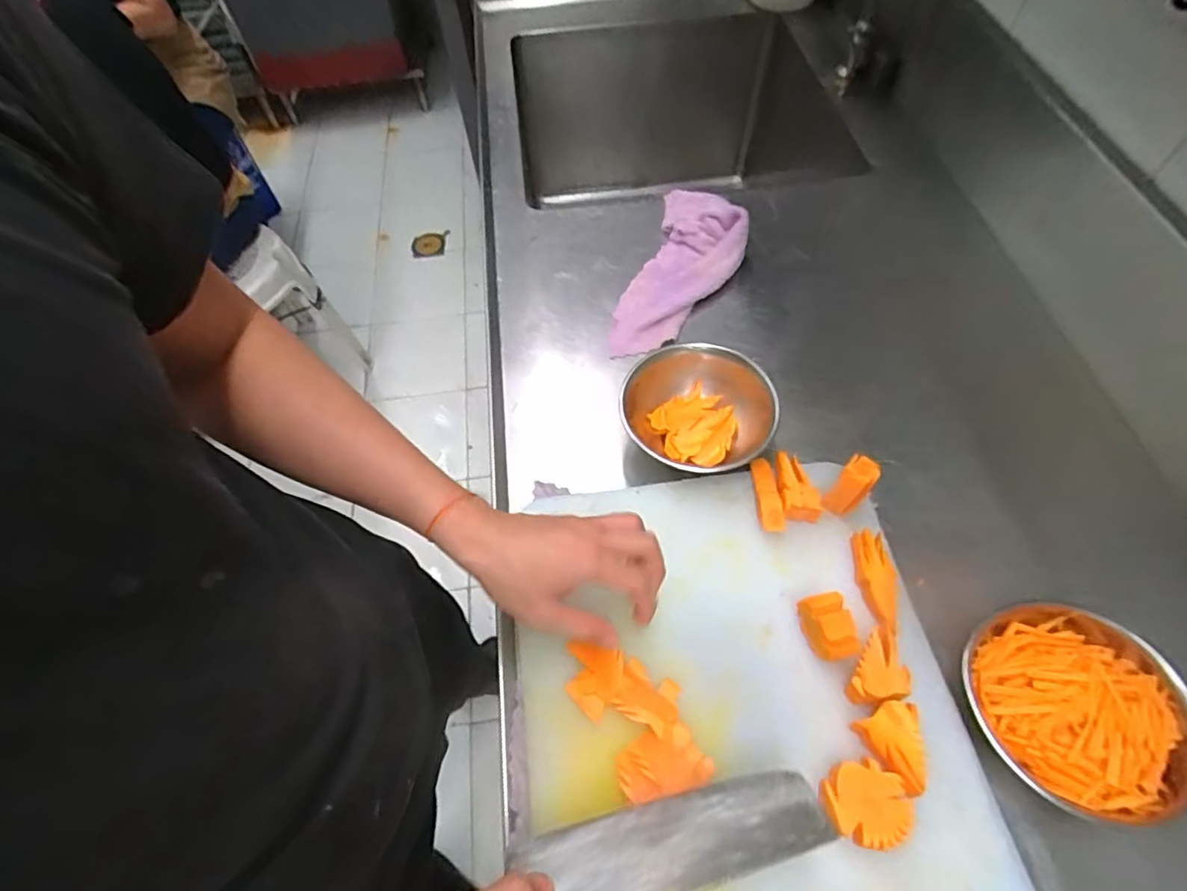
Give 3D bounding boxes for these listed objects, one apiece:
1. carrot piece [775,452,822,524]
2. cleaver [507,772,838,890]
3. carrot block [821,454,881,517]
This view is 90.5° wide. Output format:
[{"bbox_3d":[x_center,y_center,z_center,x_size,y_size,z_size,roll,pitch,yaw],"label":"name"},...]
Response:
[{"bbox_3d":[0.188,0.039,0.553,0.032,0.017,0.068,-14,71,-6],"label":"carrot piece"},{"bbox_3d":[-0.014,0.280,0.367,0.328,0.025,0.071,-17,22,-11],"label":"cleaver"},{"bbox_3d":[0.231,0.039,0.530,0.027,0.066,0.016,39,43,24],"label":"carrot block"}]

